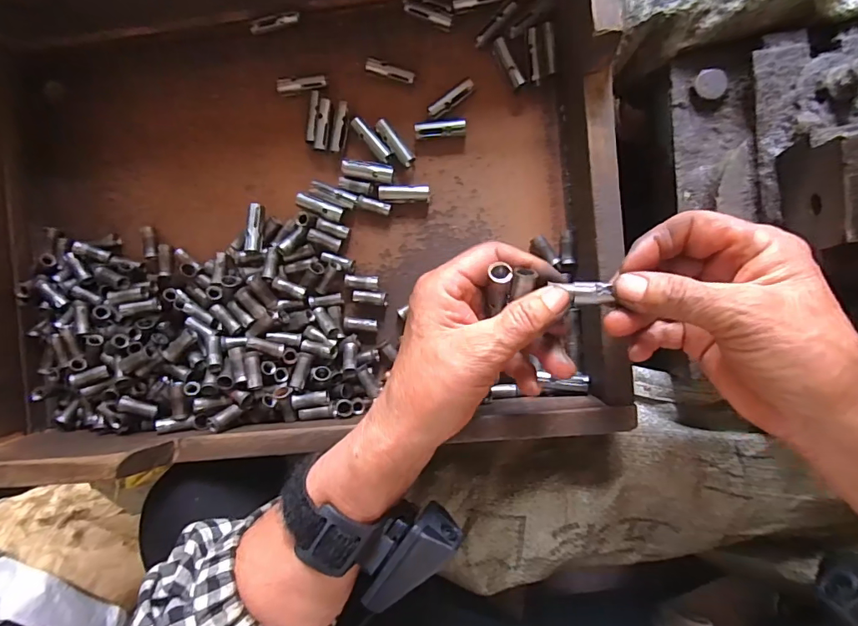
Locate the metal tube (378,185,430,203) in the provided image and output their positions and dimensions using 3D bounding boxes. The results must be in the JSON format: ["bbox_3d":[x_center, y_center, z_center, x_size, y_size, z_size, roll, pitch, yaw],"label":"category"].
[{"bbox_3d":[-0.018,-0.089,0.346,0.036,0.011,0.013,-1,91,9],"label":"metal tube"}]

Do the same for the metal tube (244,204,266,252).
[{"bbox_3d":[-0.128,-0.063,0.345,0.009,0.011,0.036,-1,75,9],"label":"metal tube"}]

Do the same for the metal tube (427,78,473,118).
[{"bbox_3d":[0.016,-0.156,0.341,0.037,0.008,0.008,-34,86,8],"label":"metal tube"}]

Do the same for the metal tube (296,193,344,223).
[{"bbox_3d":[-0.080,-0.078,0.348,0.035,0.009,0.011,24,95,8],"label":"metal tube"}]

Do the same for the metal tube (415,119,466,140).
[{"bbox_3d":[0.009,-0.135,0.344,0.037,0.011,0.010,-4,90,9],"label":"metal tube"}]

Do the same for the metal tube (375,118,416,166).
[{"bbox_3d":[-0.025,-0.124,0.342,0.010,0.008,0.037,-37,98,8],"label":"metal tube"}]

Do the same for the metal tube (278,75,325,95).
[{"bbox_3d":[-0.094,-0.168,0.345,0.037,0.004,0.011,-1,91,9],"label":"metal tube"}]

